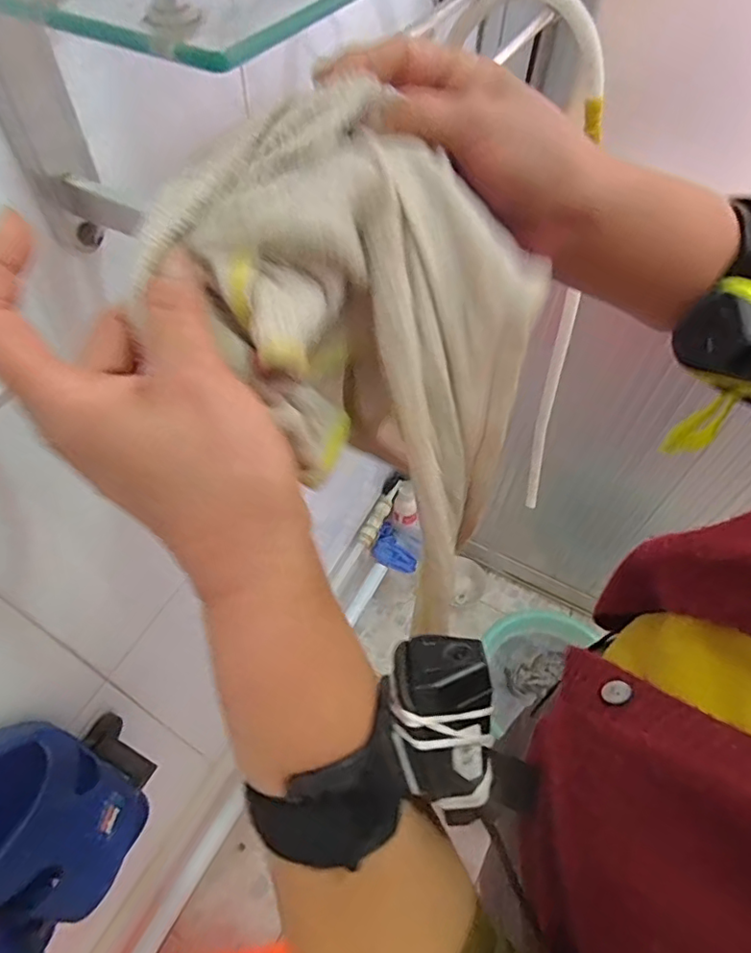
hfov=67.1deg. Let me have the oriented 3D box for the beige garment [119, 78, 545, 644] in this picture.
[{"bbox_3d":[-0.002,-0.057,0.243,0.135,0.128,0.127,23,57,13],"label":"beige garment"}]

